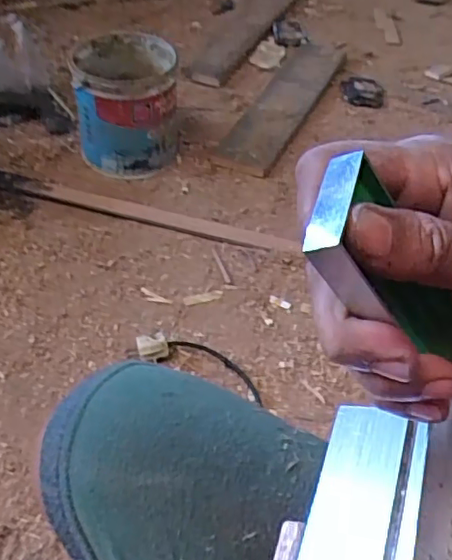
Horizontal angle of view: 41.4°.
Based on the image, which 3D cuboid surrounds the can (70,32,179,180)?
[{"bbox_3d":[-0.176,-0.309,1.076,0.174,0.182,0.191,-5,46,-10],"label":"can"}]

